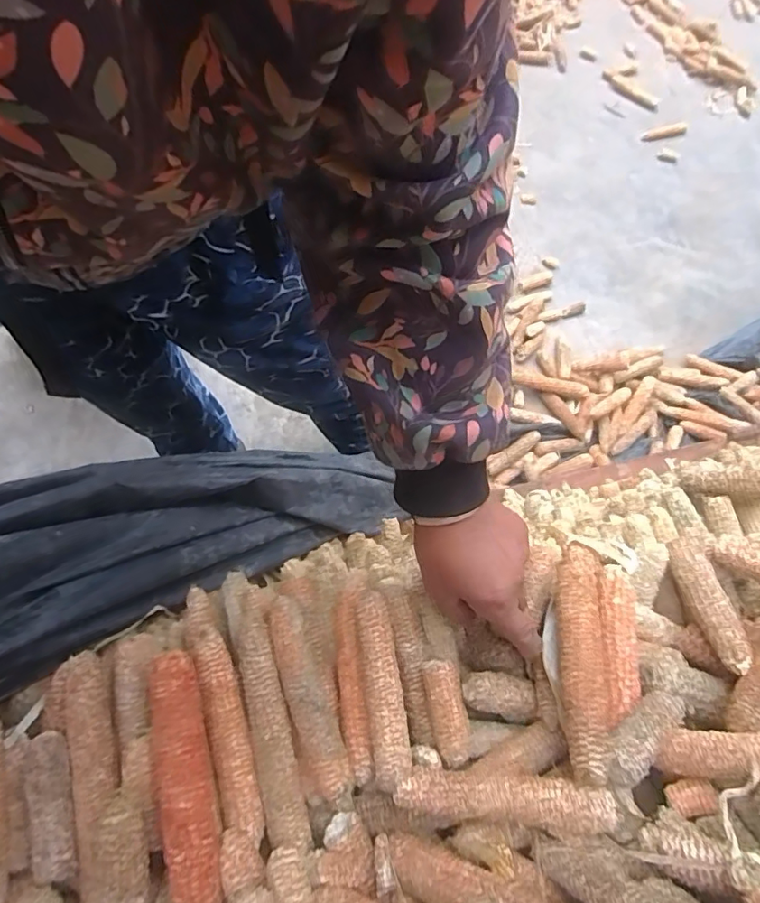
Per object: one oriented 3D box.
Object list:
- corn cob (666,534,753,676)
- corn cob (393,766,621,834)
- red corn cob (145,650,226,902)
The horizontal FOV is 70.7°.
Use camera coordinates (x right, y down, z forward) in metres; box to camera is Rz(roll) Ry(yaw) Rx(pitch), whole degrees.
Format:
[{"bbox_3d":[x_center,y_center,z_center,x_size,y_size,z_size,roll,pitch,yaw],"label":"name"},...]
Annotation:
[{"bbox_3d":[0.275,0.123,0.450,0.030,0.024,0.131,7,39,0],"label":"corn cob"},{"bbox_3d":[0.083,0.229,0.352,0.140,0.023,0.028,6,63,-1],"label":"corn cob"},{"bbox_3d":[-0.127,0.218,0.345,0.040,0.036,0.167,-14,65,-10],"label":"red corn cob"}]

